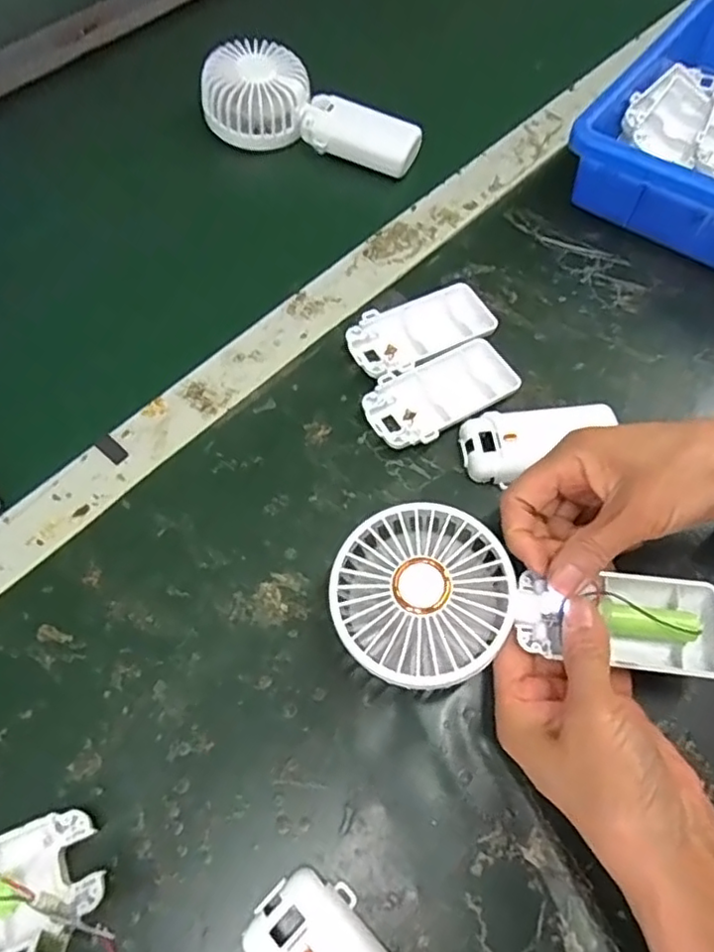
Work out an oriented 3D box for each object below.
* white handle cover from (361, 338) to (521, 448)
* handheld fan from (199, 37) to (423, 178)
[{"bbox_3d":[0.052,-0.050,0.391,0.095,0.015,0.050,-32,68,-15],"label":"white handle cover"},{"bbox_3d":[-0.043,-0.296,0.502,0.181,0.043,0.084,33,68,15],"label":"handheld fan"}]

